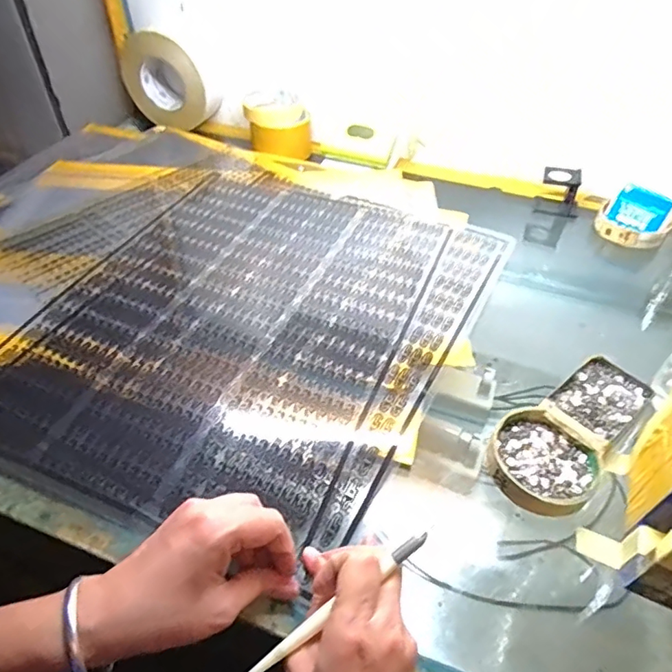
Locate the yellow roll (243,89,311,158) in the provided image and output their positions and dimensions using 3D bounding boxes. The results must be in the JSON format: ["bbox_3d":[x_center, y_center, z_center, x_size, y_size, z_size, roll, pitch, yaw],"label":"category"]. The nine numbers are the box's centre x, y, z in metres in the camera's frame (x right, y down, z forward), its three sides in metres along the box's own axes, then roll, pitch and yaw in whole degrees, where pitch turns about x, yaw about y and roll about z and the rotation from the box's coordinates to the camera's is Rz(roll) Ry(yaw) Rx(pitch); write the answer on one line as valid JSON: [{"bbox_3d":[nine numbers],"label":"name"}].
[{"bbox_3d":[-0.082,-0.322,0.764,0.098,0.060,0.090,5,46,5],"label":"yellow roll"}]

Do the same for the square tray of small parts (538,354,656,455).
[{"bbox_3d":[0.224,0.054,0.438,0.105,0.014,0.059,-33,55,-28],"label":"square tray of small parts"}]

